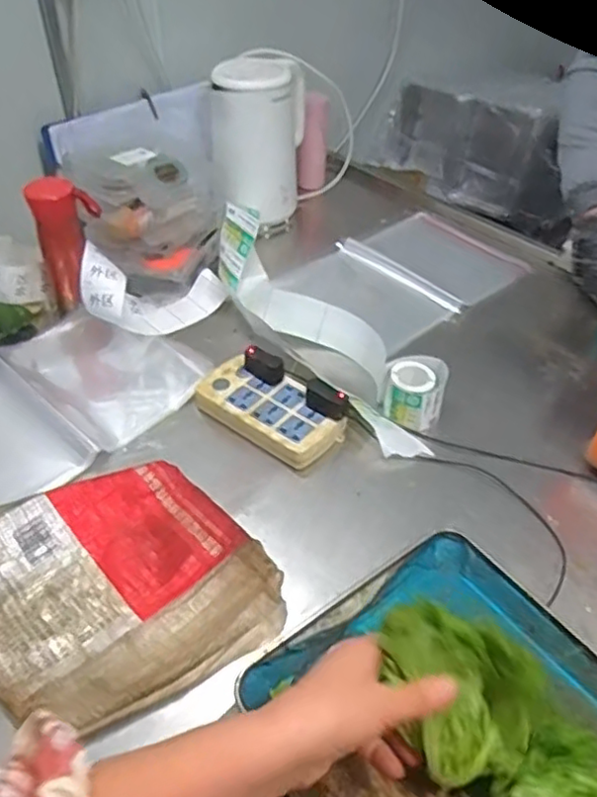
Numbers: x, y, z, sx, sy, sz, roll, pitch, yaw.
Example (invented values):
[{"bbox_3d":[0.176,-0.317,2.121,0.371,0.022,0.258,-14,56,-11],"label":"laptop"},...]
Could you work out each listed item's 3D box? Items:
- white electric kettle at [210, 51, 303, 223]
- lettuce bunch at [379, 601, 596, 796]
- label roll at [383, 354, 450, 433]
[{"bbox_3d":[-0.073,-0.441,1.098,0.150,0.231,0.164,4,44,3],"label":"white electric kettle"},{"bbox_3d":[0.119,0.196,0.392,0.157,0.069,0.076,31,52,26],"label":"lettuce bunch"},{"bbox_3d":[0.147,-0.013,0.804,0.074,0.058,0.084,13,45,12],"label":"label roll"}]

